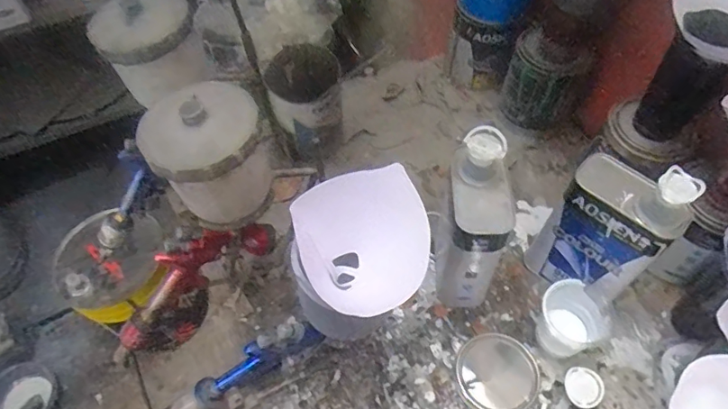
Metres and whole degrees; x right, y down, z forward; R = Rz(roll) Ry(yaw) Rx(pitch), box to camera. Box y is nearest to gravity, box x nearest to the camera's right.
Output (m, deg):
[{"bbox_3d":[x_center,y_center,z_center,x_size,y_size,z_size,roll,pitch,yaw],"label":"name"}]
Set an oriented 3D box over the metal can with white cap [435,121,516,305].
[{"bbox_3d":[0.125,0.027,0.582,0.064,0.217,0.104,7,57,6],"label":"metal can with white cap"}]

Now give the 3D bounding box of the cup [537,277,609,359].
[{"bbox_3d":[0.232,0.135,0.586,0.068,0.066,0.067,-1,57,1],"label":"cup"}]

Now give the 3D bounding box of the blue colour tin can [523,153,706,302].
[{"bbox_3d":[0.270,0.036,0.579,0.117,0.224,0.067,37,65,22],"label":"blue colour tin can"}]

